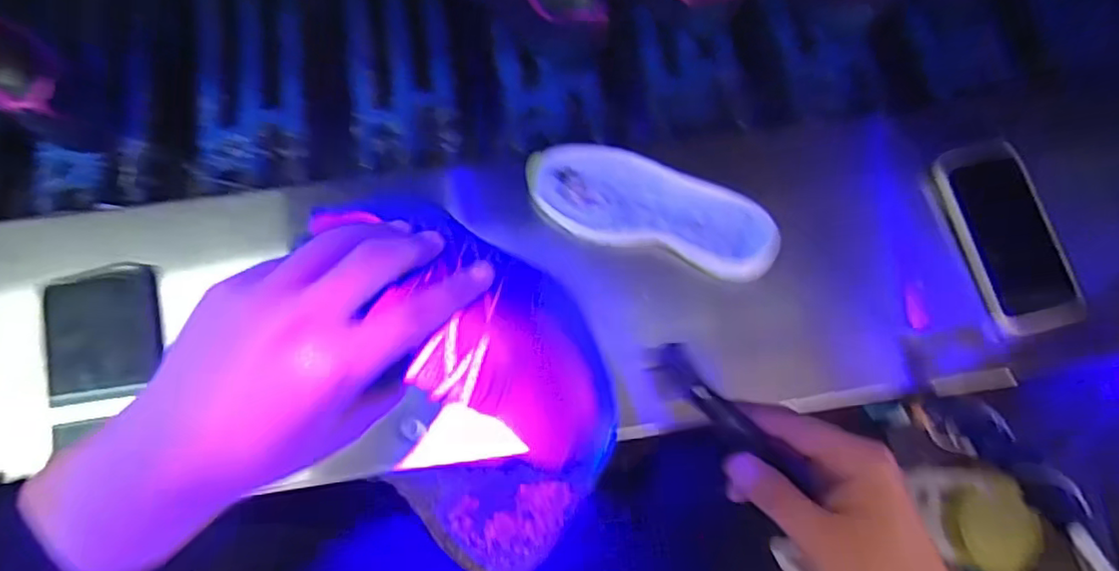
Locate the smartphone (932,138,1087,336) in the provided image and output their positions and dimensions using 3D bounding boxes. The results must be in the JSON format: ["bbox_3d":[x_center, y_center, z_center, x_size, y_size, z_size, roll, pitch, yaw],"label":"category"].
[{"bbox_3d":[0.377,-0.043,0.503,0.075,0.013,0.167,-14,81,-4],"label":"smartphone"}]

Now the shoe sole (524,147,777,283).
[{"bbox_3d":[0.077,-0.066,0.496,0.206,0.021,0.077,16,80,1],"label":"shoe sole"}]

